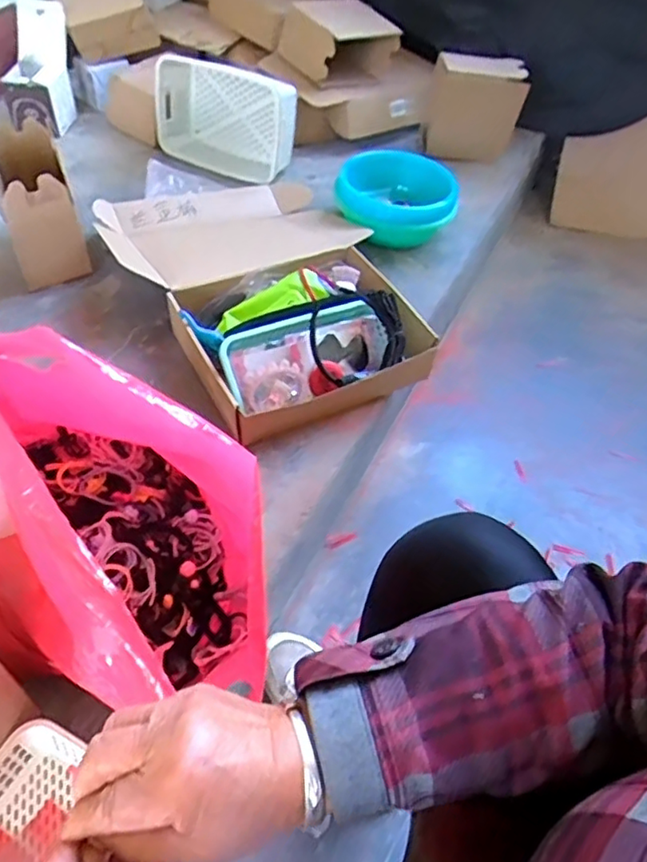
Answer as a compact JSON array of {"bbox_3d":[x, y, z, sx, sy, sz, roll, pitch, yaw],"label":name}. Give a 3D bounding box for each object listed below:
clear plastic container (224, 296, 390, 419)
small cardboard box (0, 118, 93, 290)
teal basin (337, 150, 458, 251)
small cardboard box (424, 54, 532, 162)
[{"bbox_3d":[-0.017,-0.110,0.865,0.257,0.067,0.129,-18,74,-25],"label":"clear plastic container"},{"bbox_3d":[-0.486,-0.380,1.031,0.108,0.175,0.215,-20,54,-20],"label":"small cardboard box"},{"bbox_3d":[0.140,-0.456,1.202,0.238,0.109,0.188,18,51,9],"label":"teal basin"},{"bbox_3d":[0.378,-0.804,1.543,0.226,0.335,0.040,22,81,11],"label":"small cardboard box"}]

